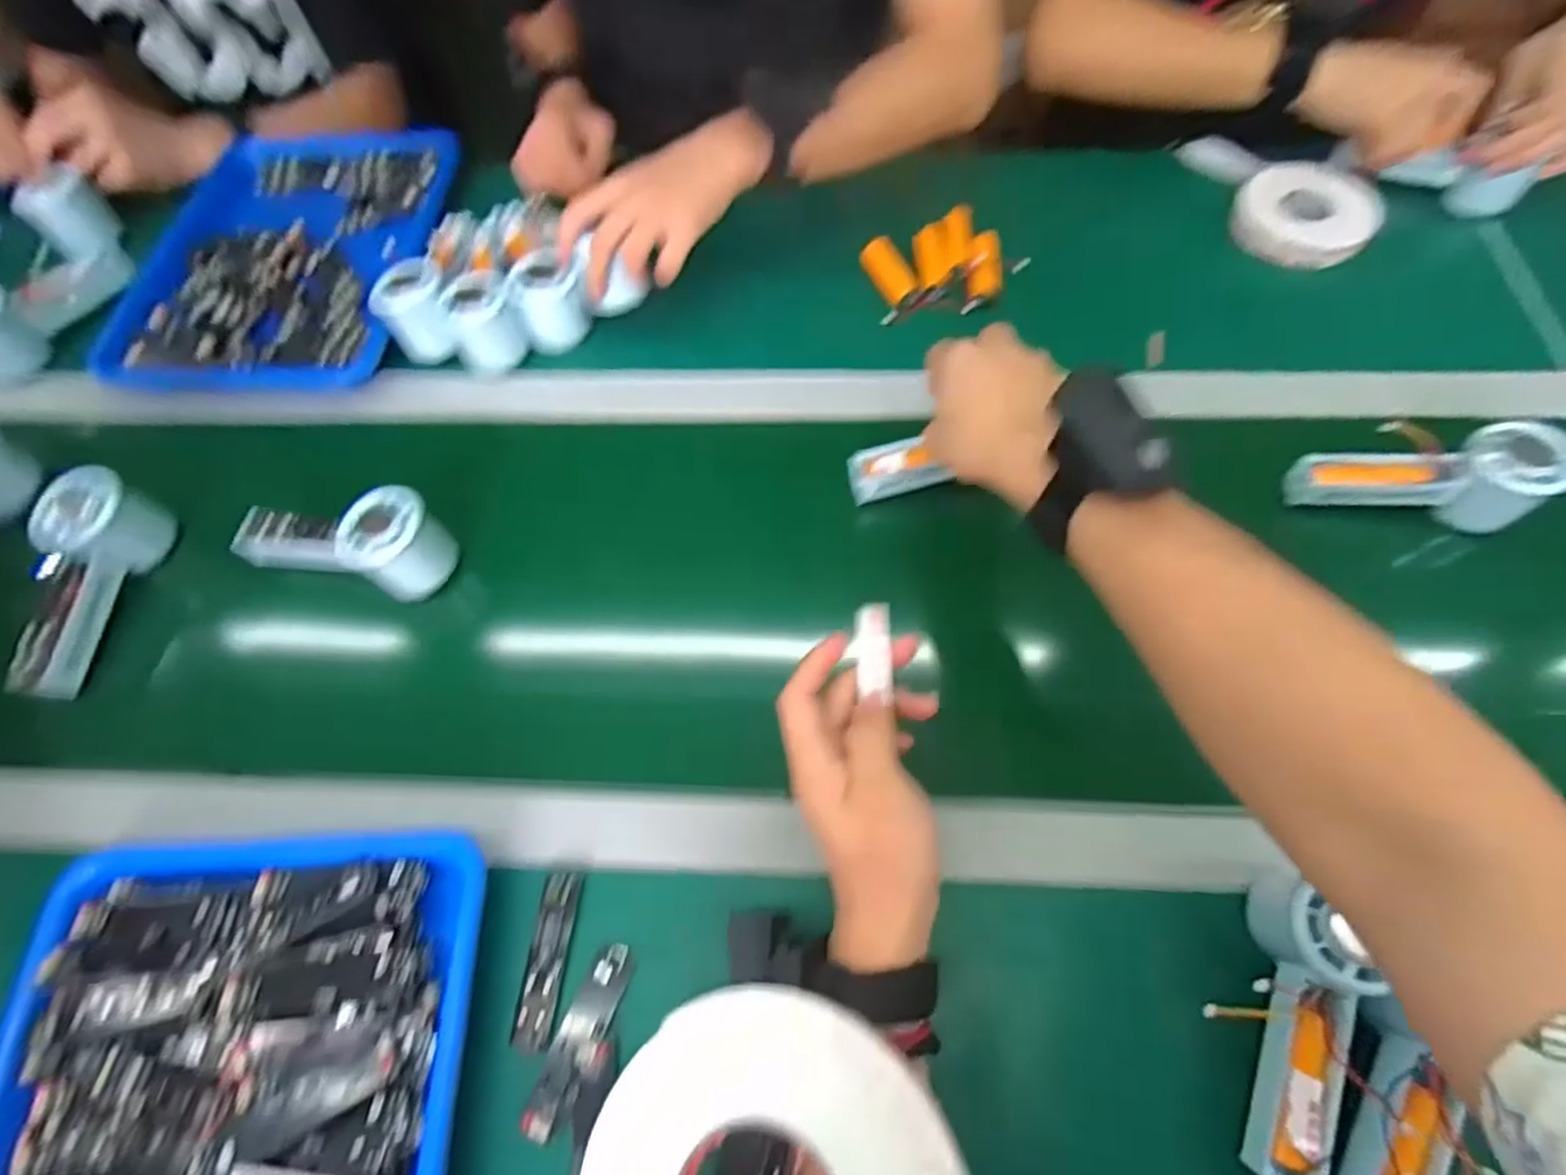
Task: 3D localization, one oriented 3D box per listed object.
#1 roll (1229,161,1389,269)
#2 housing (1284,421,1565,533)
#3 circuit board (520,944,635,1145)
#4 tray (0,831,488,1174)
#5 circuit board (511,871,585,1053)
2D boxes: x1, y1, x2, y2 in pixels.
[{"bbox_3d":[0.476,-0.342,0.654,0.113,0.027,0.118,-1,65,3],"label":"roll"},{"bbox_3d":[0.447,-0.080,0.508,0.162,0.071,0.058,1,64,23],"label":"housing"},{"bbox_3d":[-0.112,0.248,0.397,0.024,0.007,0.096,19,68,11],"label":"circuit board"},{"bbox_3d":[-0.289,0.303,0.363,0.249,0.044,0.345,-5,65,1],"label":"tray"},{"bbox_3d":[-0.136,0.213,0.416,0.021,0.004,0.091,4,66,5],"label":"circuit board"}]

